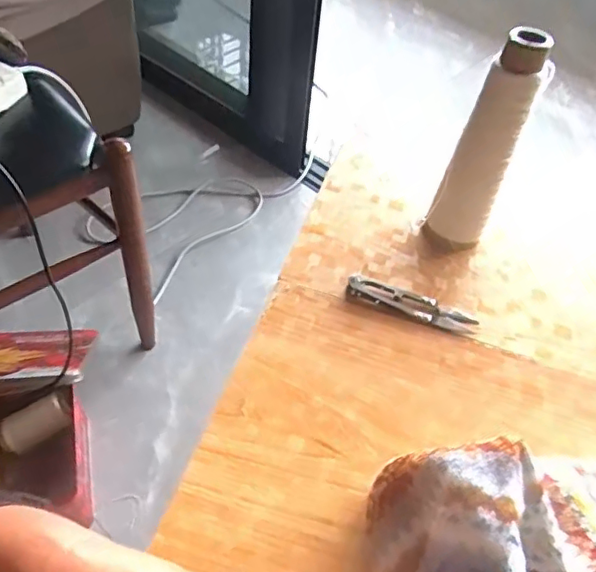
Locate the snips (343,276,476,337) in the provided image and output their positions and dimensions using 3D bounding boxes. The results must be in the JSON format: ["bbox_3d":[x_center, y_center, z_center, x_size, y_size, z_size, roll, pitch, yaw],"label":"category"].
[{"bbox_3d":[0.089,0.013,0.454,0.101,0.007,0.027,19,50,10],"label":"snips"}]

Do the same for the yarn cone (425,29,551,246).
[{"bbox_3d":[0.141,-0.100,0.447,0.041,0.179,0.041,21,51,11],"label":"yarn cone"}]

